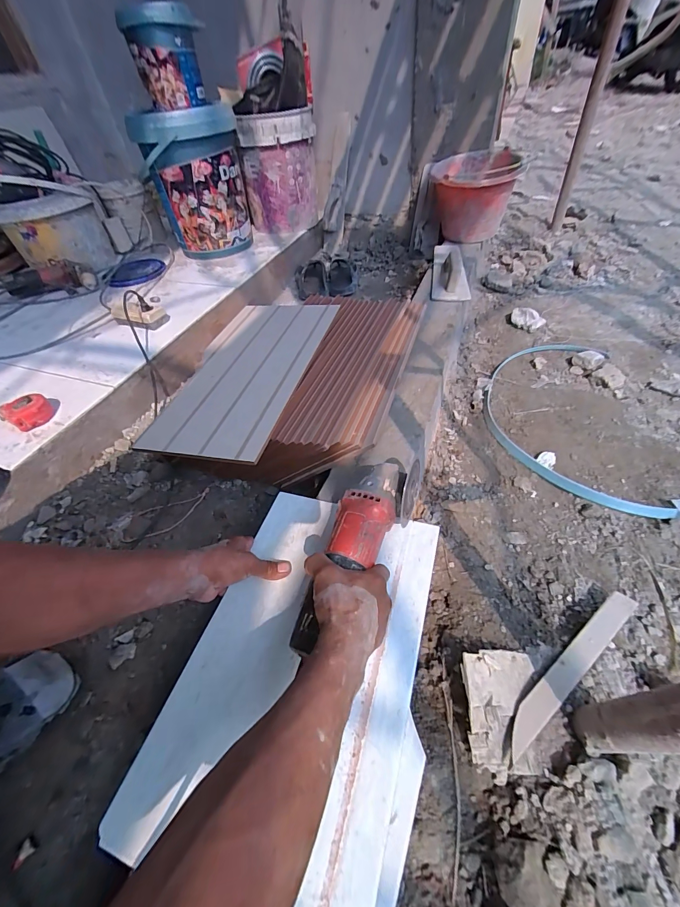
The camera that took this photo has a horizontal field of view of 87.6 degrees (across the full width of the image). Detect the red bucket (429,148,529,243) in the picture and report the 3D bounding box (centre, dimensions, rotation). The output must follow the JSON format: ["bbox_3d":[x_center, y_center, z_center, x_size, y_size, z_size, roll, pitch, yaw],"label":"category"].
[{"bbox_3d":[0.438,-0.842,1.175,0.294,0.206,0.231,18,52,23],"label":"red bucket"}]

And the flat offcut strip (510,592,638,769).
[{"bbox_3d":[0.289,0.260,0.439,0.273,0.006,0.028,-27,34,-25],"label":"flat offcut strip"}]

